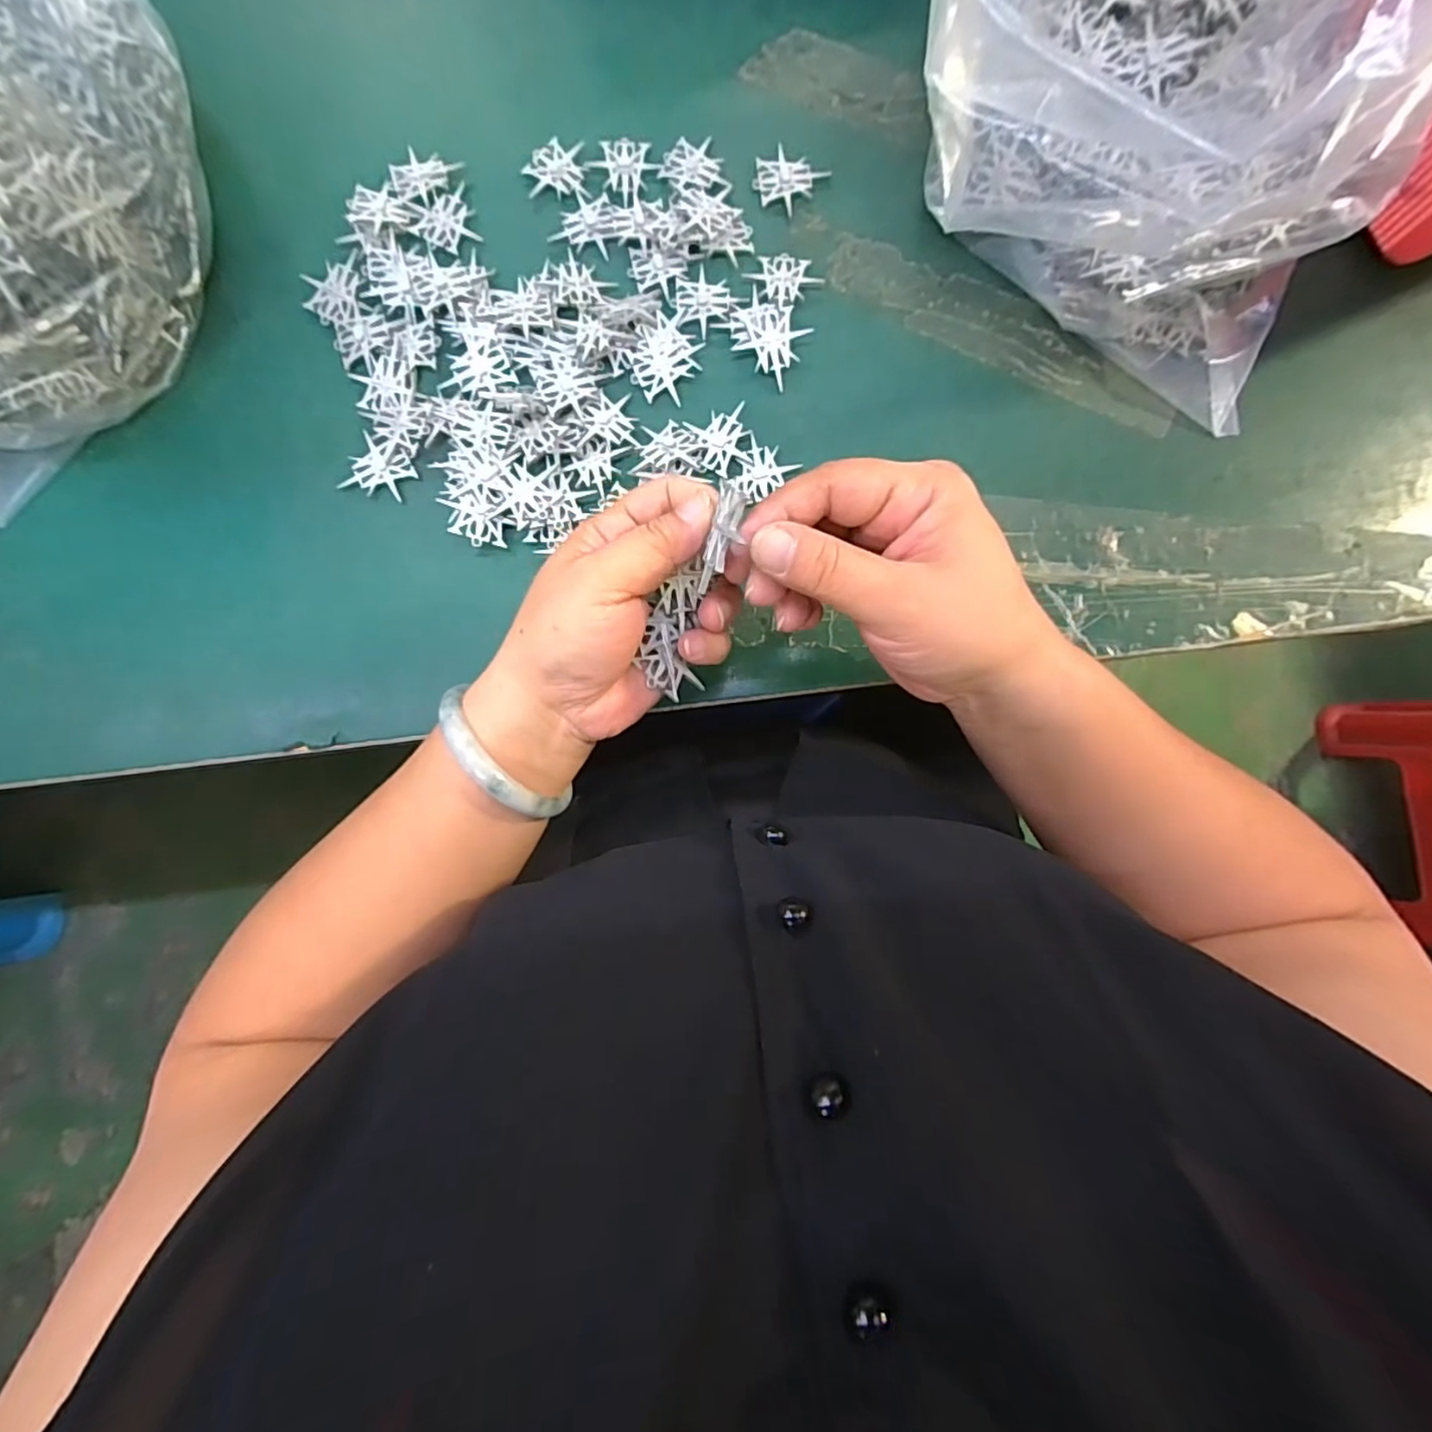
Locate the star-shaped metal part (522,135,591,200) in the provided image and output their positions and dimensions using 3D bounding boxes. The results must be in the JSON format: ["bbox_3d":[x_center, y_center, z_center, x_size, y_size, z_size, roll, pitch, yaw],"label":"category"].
[{"bbox_3d":[-0.087,-0.299,0.342,0.033,0.005,0.034,-6,85,0],"label":"star-shaped metal part"}]

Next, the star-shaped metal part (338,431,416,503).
[{"bbox_3d":[-0.175,-0.128,0.325,0.032,0.004,0.029,20,86,2],"label":"star-shaped metal part"}]

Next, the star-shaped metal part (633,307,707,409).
[{"bbox_3d":[-0.026,-0.188,0.328,0.032,0.005,0.044,7,85,1],"label":"star-shaped metal part"}]

